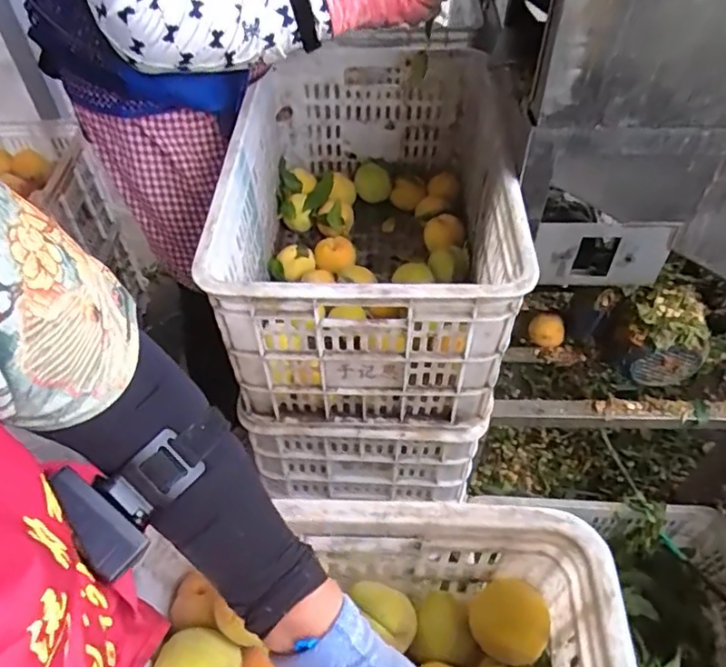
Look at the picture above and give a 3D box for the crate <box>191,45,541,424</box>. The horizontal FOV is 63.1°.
[{"bbox_3d":[0.017,-0.166,0.860,0.345,0.291,0.541,1,51,3],"label":"crate"}]

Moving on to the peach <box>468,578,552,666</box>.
[{"bbox_3d":[0.126,0.250,0.516,0.064,0.052,0.060,22,55,19],"label":"peach"}]

